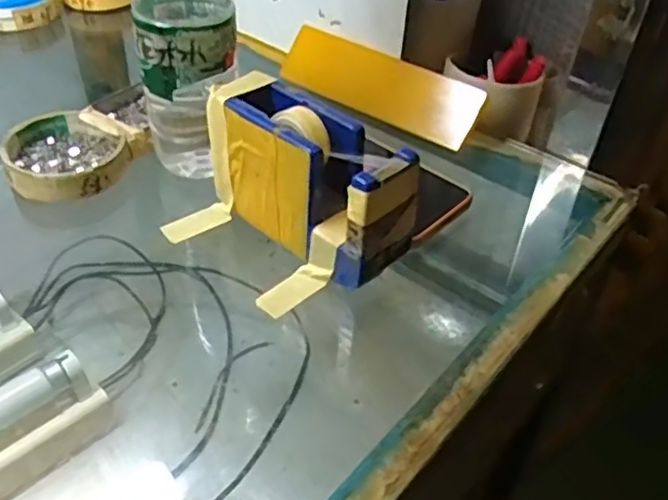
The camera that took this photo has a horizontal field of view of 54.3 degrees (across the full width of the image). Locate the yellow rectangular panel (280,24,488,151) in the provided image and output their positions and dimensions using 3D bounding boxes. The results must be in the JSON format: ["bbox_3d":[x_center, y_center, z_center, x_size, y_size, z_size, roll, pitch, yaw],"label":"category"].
[{"bbox_3d":[0.035,-0.138,0.543,0.185,0.051,0.010,30,29,28],"label":"yellow rectangular panel"}]

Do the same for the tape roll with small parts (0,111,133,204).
[{"bbox_3d":[-0.190,-0.065,0.461,0.079,0.023,0.085,2,41,-2],"label":"tape roll with small parts"}]

